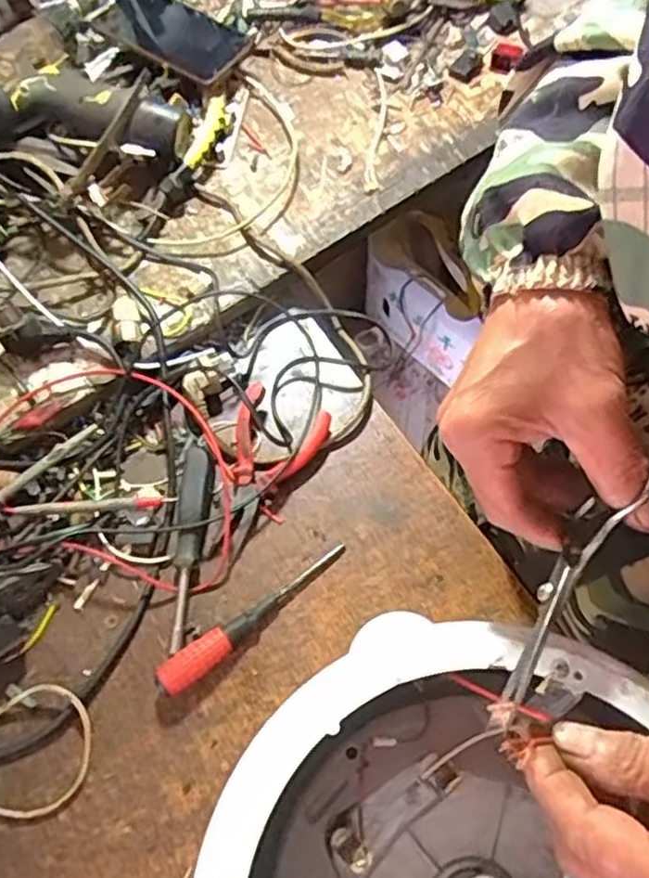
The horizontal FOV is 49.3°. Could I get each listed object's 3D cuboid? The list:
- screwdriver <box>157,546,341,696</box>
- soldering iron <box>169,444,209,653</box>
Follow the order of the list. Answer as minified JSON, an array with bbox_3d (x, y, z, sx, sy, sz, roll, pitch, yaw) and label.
[{"bbox_3d":[-0.052,0.129,0.522,0.163,0.020,0.023,-37,72,-13],"label":"screwdriver"},{"bbox_3d":[-0.104,0.077,0.546,0.026,0.019,0.162,-2,67,0],"label":"soldering iron"}]

